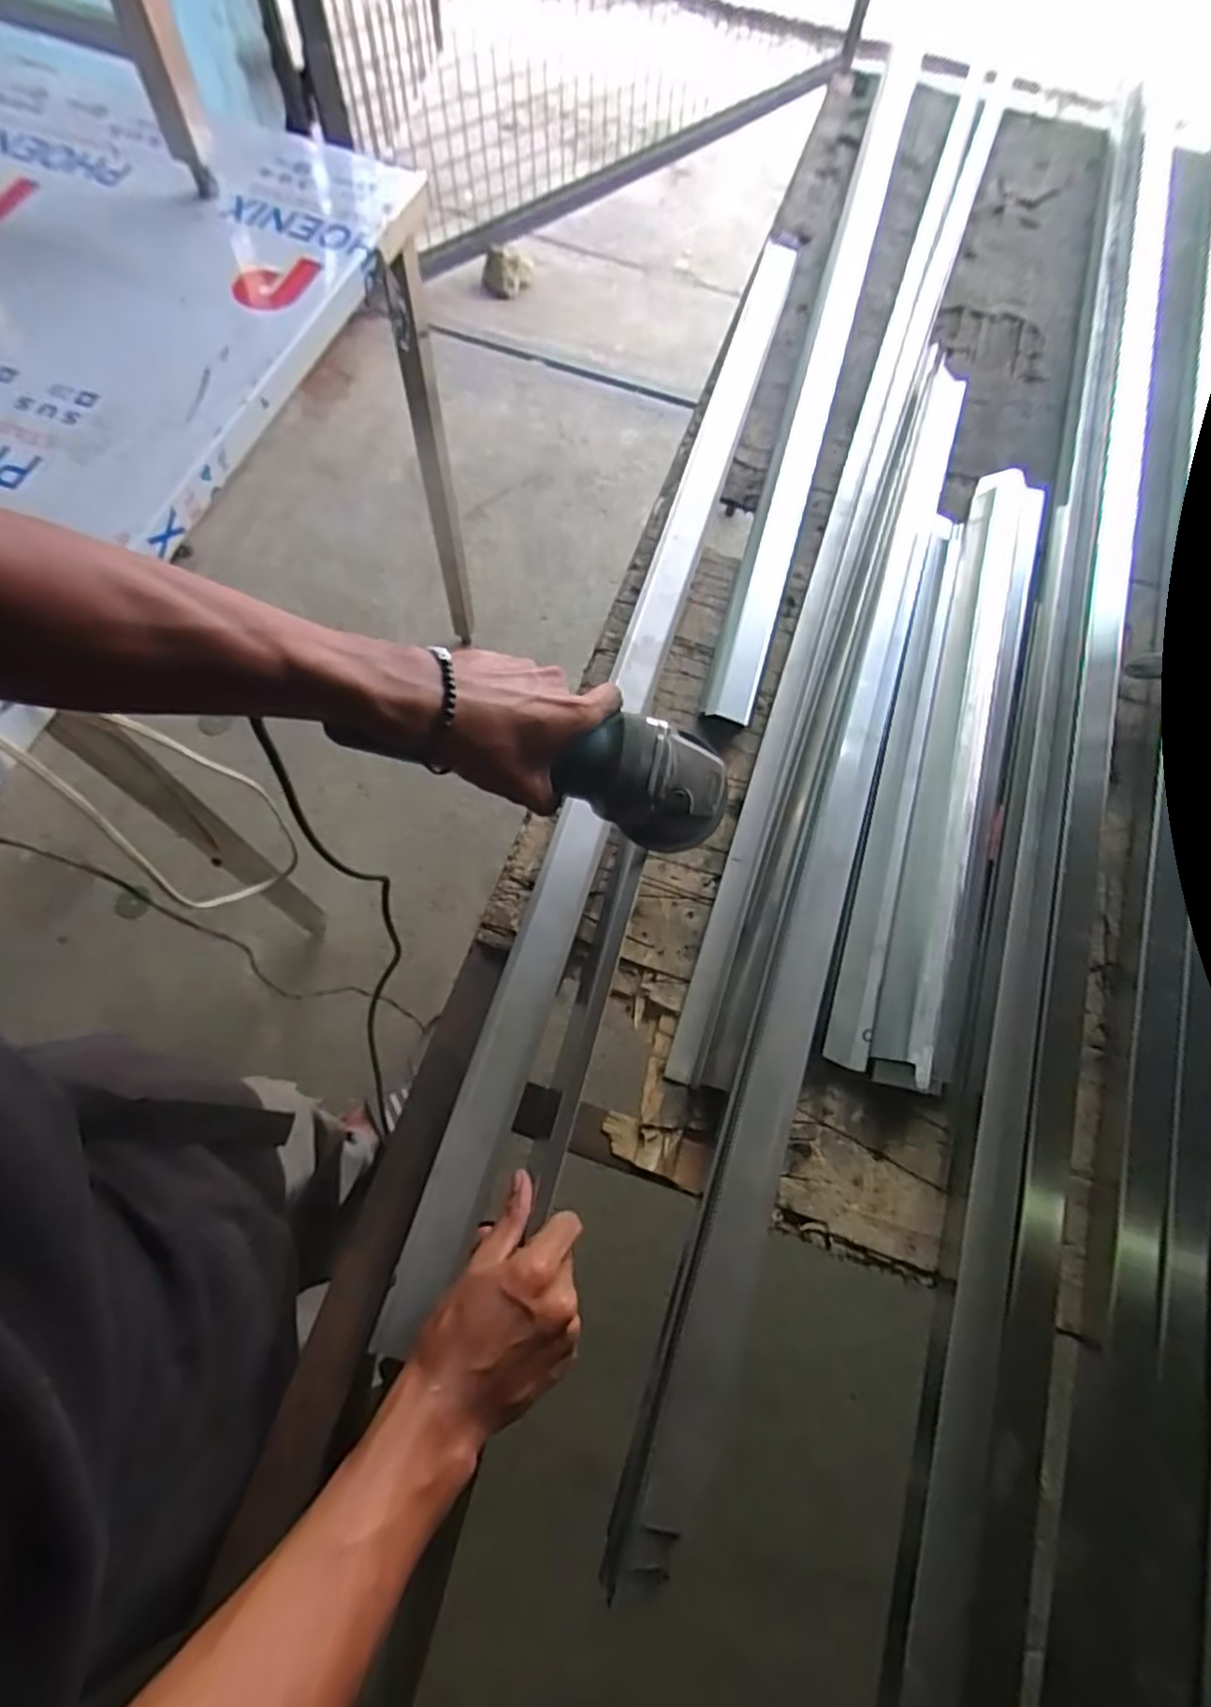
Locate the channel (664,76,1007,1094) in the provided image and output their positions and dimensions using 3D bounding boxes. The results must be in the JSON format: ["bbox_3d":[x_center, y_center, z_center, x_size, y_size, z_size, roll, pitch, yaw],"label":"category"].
[{"bbox_3d":[0.280,-0.406,0.735,0.051,0.038,1.289,19,69,4],"label":"channel"}]

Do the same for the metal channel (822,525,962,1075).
[{"bbox_3d":[0.263,-0.086,0.618,0.038,0.021,0.544,18,69,4],"label":"metal channel"}]

